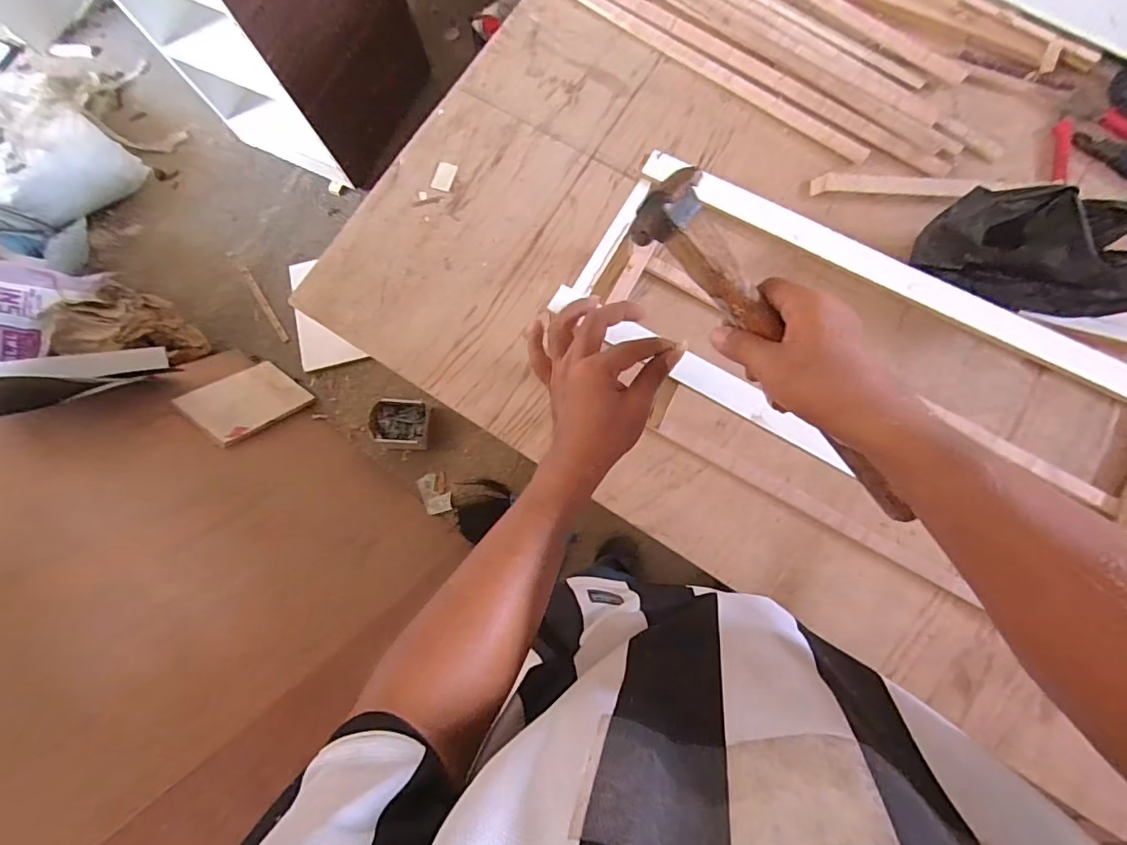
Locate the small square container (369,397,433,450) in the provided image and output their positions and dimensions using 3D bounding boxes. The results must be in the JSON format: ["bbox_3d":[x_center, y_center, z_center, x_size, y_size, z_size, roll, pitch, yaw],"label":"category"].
[{"bbox_3d":[-0.472,0.002,1.532,0.158,0.052,0.145,3,79,4],"label":"small square container"}]

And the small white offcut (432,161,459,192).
[{"bbox_3d":[-0.180,-0.372,0.793,0.029,0.006,0.042,18,80,7],"label":"small white offcut"}]

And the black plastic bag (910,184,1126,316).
[{"bbox_3d":[0.567,-0.198,0.634,0.215,0.165,0.095,28,82,9],"label":"black plastic bag"}]

